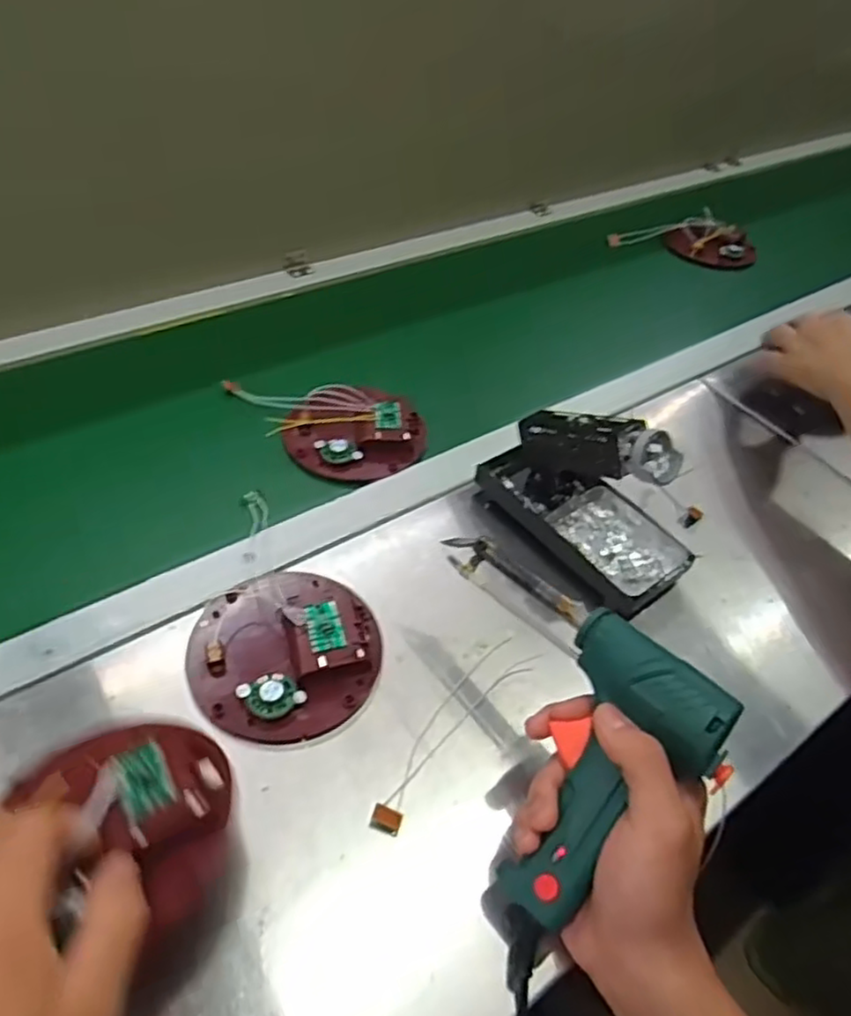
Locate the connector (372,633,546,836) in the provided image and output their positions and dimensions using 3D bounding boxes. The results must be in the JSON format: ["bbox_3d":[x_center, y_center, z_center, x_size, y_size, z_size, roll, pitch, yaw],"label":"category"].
[{"bbox_3d":[0.017,0.132,0.425,0.031,0.006,0.151,33,52,24],"label":"connector"}]

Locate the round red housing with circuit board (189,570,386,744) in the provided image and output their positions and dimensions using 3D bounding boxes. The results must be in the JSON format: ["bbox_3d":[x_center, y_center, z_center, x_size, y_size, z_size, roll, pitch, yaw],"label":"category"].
[{"bbox_3d":[-0.090,0.087,0.443,0.115,0.026,0.119,3,46,-3],"label":"round red housing with circuit board"}]

